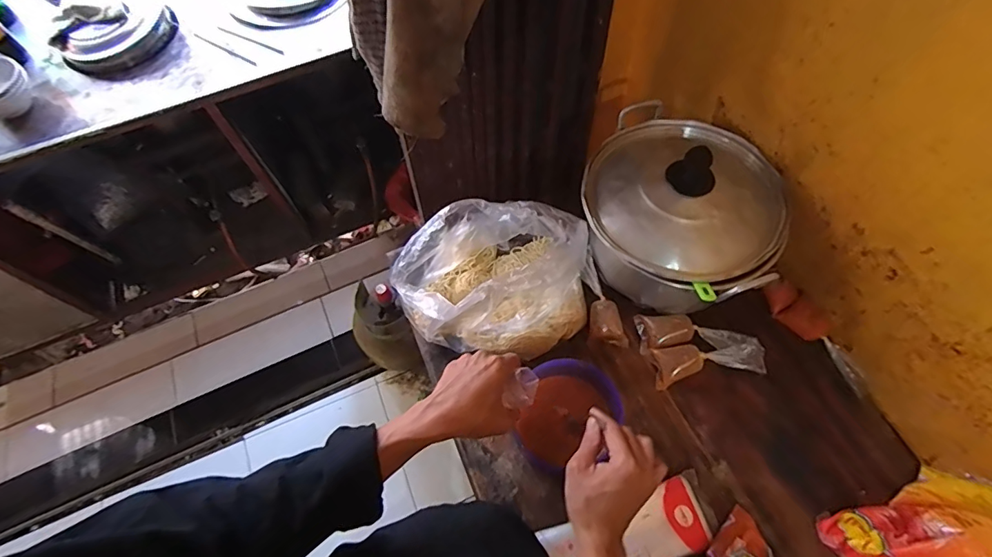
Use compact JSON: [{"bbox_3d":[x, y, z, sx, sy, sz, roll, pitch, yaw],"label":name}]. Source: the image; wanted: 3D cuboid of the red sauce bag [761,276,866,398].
[{"bbox_3d":[0.437,0.074,0.668,0.033,0.037,0.173,-33,67,-12],"label":"red sauce bag"}]

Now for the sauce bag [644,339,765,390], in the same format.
[{"bbox_3d":[0.281,0.113,0.659,0.140,0.040,0.051,-8,64,-1],"label":"sauce bag"}]

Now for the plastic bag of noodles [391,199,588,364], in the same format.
[{"bbox_3d":[-0.006,-0.005,0.678,0.249,0.115,0.187,5,64,6],"label":"plastic bag of noodles"}]

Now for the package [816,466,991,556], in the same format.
[{"bbox_3d":[0.454,0.271,0.513,0.167,0.119,0.084,-18,64,-5],"label":"package"}]

